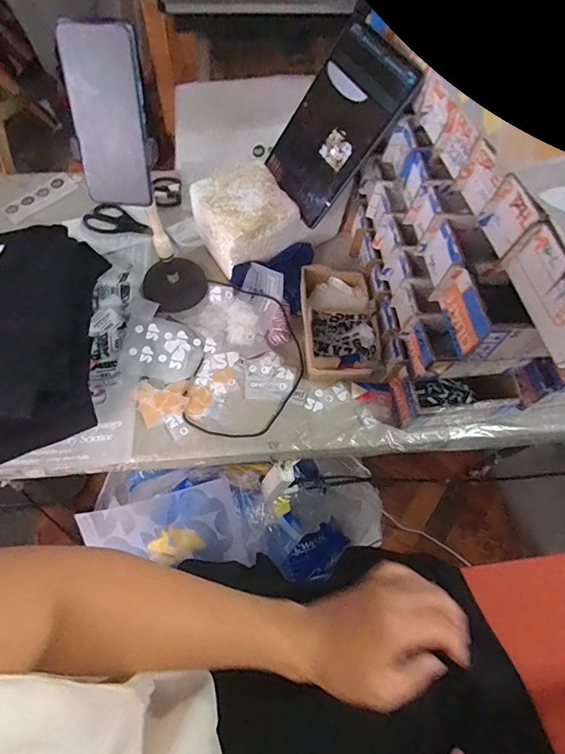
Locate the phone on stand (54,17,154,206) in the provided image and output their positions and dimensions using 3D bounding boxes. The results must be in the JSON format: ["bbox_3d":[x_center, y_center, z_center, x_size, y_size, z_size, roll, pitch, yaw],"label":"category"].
[{"bbox_3d":[-0.185,-0.271,0.452,0.076,0.165,0.015,1,35,-3],"label":"phone on stand"}]

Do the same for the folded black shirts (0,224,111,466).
[{"bbox_3d":[-0.394,-0.040,0.596,0.231,0.133,0.303,-4,64,-5],"label":"folded black shirts"}]

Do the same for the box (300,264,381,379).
[{"bbox_3d":[0.088,-0.093,0.688,0.117,0.053,0.192,-1,64,-4],"label":"box"}]

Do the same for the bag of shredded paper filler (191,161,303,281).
[{"bbox_3d":[-0.066,-0.261,0.733,0.143,0.122,0.131,-27,69,-15],"label":"bag of shredded paper filler"}]

